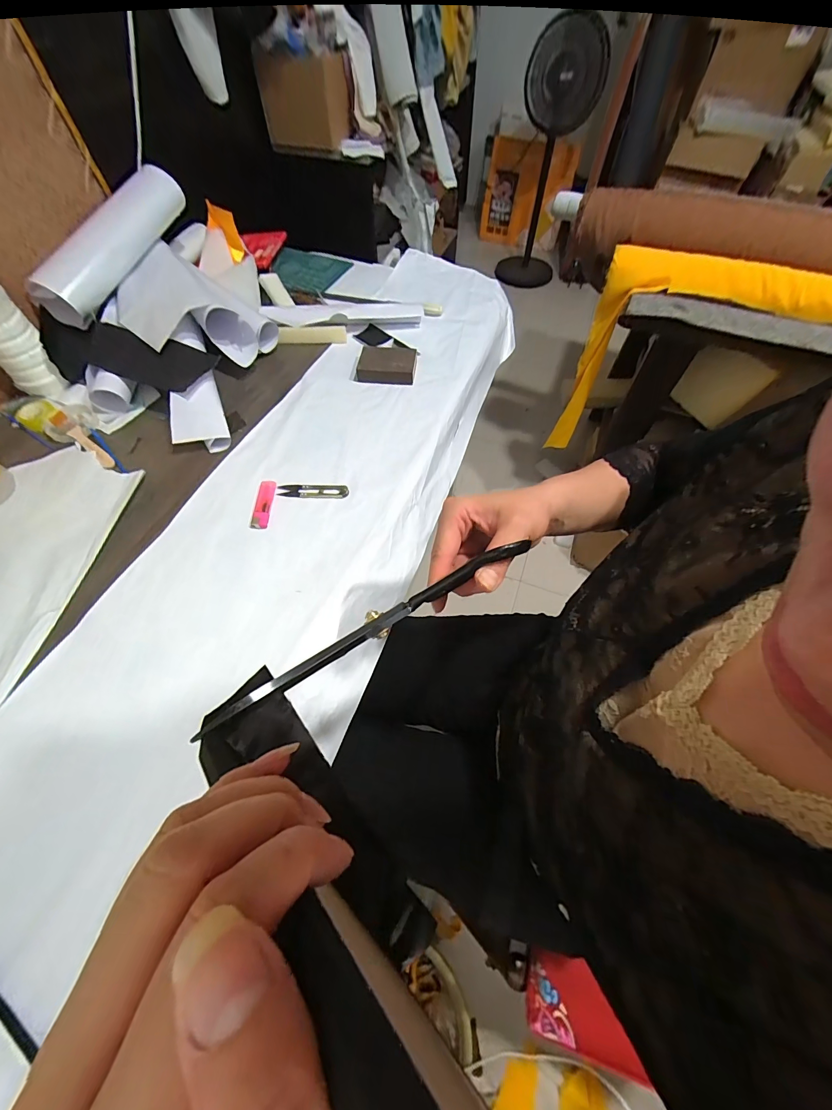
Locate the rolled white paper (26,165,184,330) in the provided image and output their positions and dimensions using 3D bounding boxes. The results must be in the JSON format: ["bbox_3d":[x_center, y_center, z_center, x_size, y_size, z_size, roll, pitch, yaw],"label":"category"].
[{"bbox_3d":[-0.532,-0.547,0.654,0.087,0.077,0.327,23,76,12],"label":"rolled white paper"}]

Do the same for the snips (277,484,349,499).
[{"bbox_3d":[-0.146,-0.092,0.535,0.099,0.008,0.024,5,59,1],"label":"snips"}]

